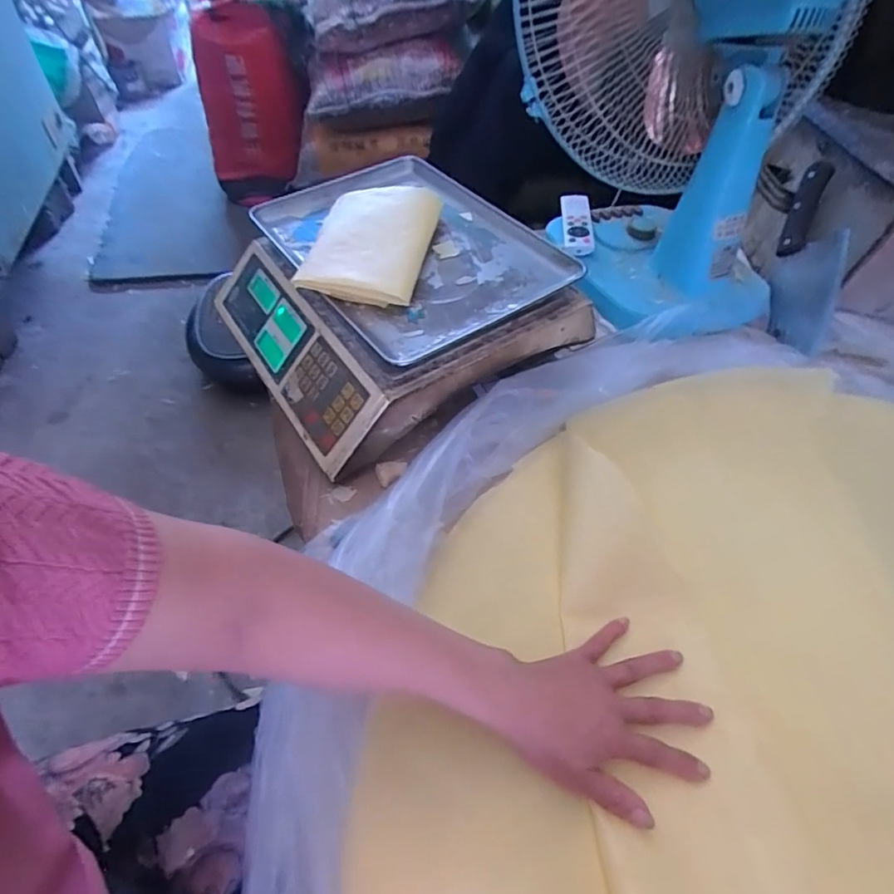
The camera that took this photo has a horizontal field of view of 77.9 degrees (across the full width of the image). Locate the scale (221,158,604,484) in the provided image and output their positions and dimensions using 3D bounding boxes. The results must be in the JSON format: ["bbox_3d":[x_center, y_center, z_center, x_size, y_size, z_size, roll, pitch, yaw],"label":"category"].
[{"bbox_3d":[-0.071,-0.183,0.613,0.316,0.100,0.342,-27,58,-22],"label":"scale"}]

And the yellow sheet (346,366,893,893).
[{"bbox_3d":[0.218,0.224,0.395,0.515,0.050,0.817,16,51,11],"label":"yellow sheet"}]

